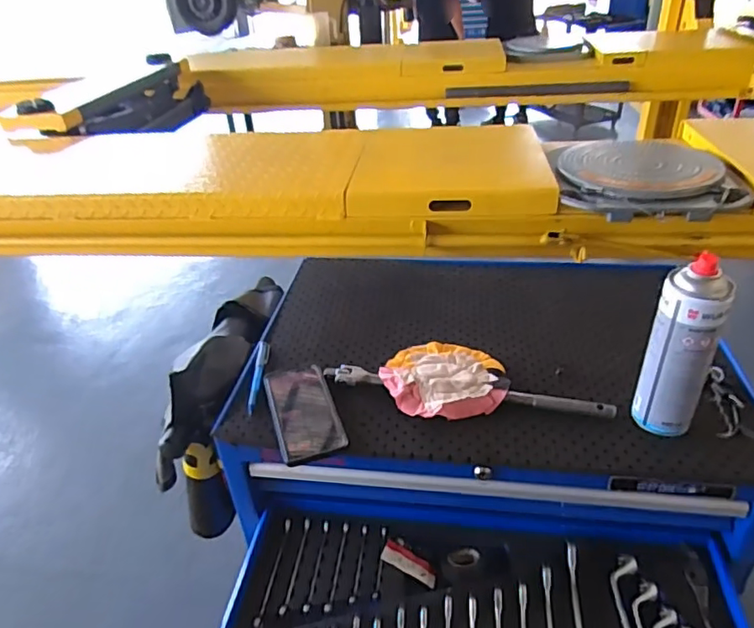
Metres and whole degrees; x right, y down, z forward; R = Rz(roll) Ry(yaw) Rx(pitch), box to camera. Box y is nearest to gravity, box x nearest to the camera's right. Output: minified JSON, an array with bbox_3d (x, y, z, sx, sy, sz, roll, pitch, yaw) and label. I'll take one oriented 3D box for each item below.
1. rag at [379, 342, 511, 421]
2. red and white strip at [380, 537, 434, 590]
[{"bbox_3d":[0.089,0.082,0.755,0.156,0.029,0.152,1,33,6],"label":"rag"},{"bbox_3d":[0.043,0.315,0.717,0.075,0.011,0.030,31,34,3],"label":"red and white strip"}]

